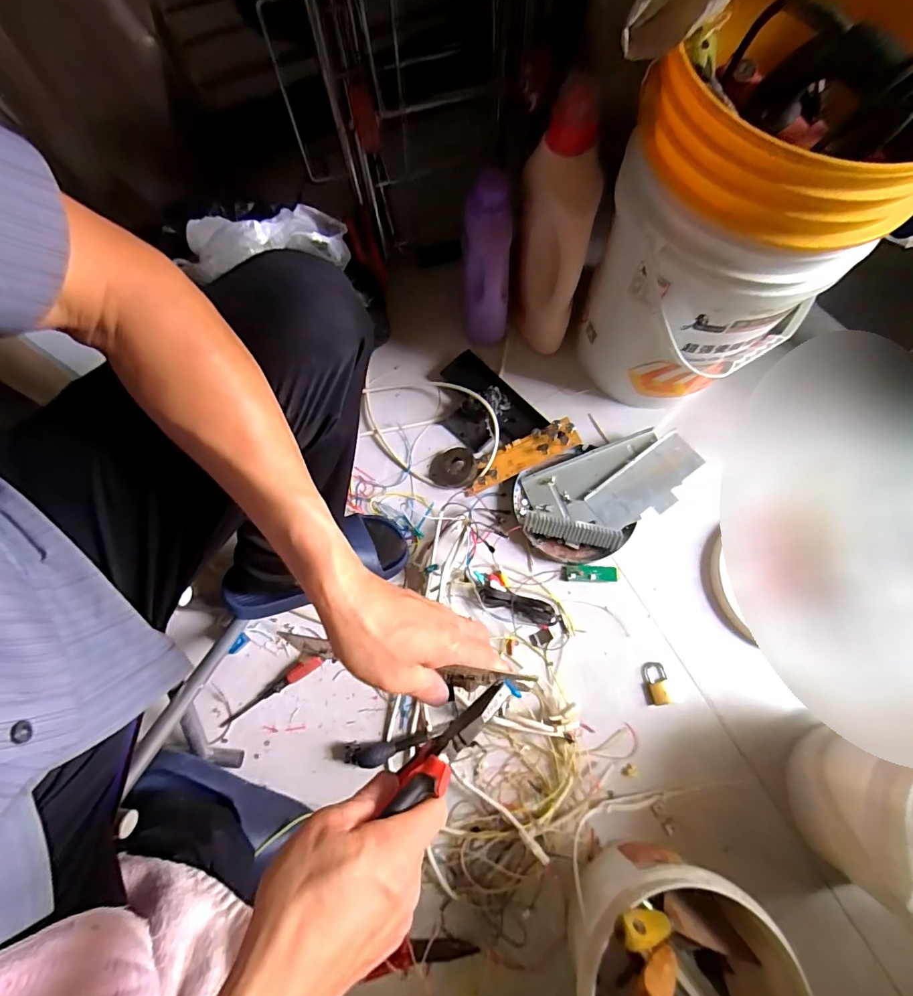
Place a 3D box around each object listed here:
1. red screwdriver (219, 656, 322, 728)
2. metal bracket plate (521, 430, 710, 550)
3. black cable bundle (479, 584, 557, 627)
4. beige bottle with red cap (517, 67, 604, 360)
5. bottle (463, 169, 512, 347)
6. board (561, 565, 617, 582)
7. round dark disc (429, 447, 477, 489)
[{"bbox_3d":[-0.275,0.282,0.688,0.169,0.030,0.021,-30,75,-10],"label":"red screwdriver"},{"bbox_3d":[0.254,-0.008,0.772,0.300,0.051,0.163,-19,73,-7],"label":"metal bracket plate"},{"bbox_3d":[0.096,0.168,0.731,0.121,0.013,0.034,17,72,5],"label":"black cable bundle"},{"bbox_3d":[0.144,-0.386,0.711,0.085,0.338,0.143,-4,74,-1],"label":"beige bottle with red cap"},{"bbox_3d":[0.051,-0.383,0.758,0.080,0.247,0.120,4,73,1],"label":"bottle"},{"bbox_3d":[0.214,0.122,0.747,0.087,0.010,0.024,1,72,-1],"label":"board"},{"bbox_3d":[-0.005,-0.052,0.794,0.078,0.023,0.078,-6,69,16],"label":"round dark disc"}]

